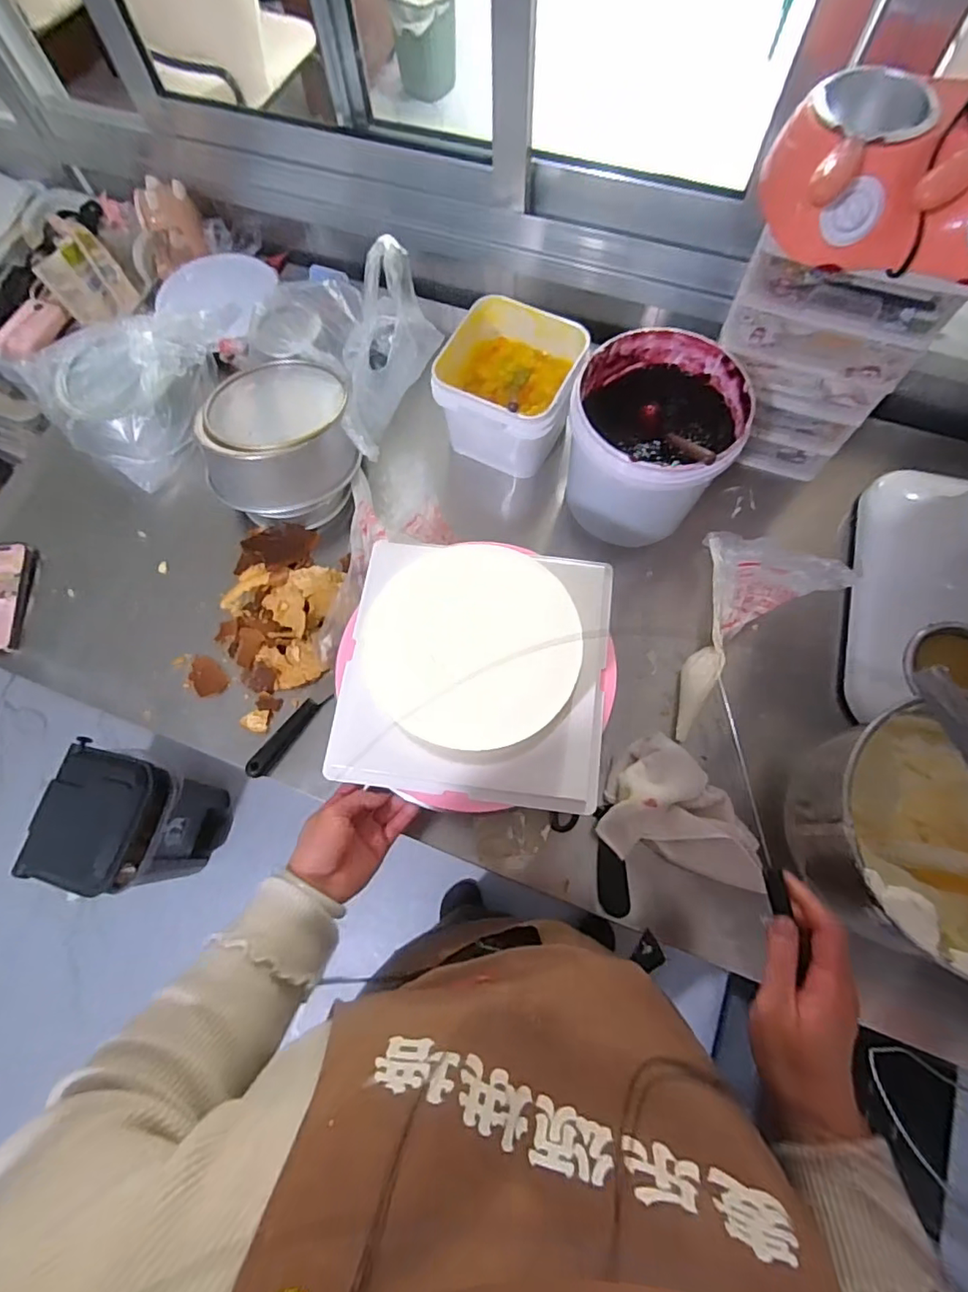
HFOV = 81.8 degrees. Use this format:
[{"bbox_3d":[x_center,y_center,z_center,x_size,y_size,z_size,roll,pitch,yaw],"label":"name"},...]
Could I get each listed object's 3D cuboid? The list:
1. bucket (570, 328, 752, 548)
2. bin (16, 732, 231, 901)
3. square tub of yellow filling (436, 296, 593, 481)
[{"bbox_3d":[0.205,-0.248,0.707,0.190,0.174,0.204,0,71,1],"label":"bucket"},{"bbox_3d":[-0.761,0.385,1.229,0.238,0.372,0.258,15,72,7],"label":"bin"},{"bbox_3d":[0.039,-0.347,0.777,0.171,0.137,0.170,24,73,9],"label":"square tub of yellow filling"}]

